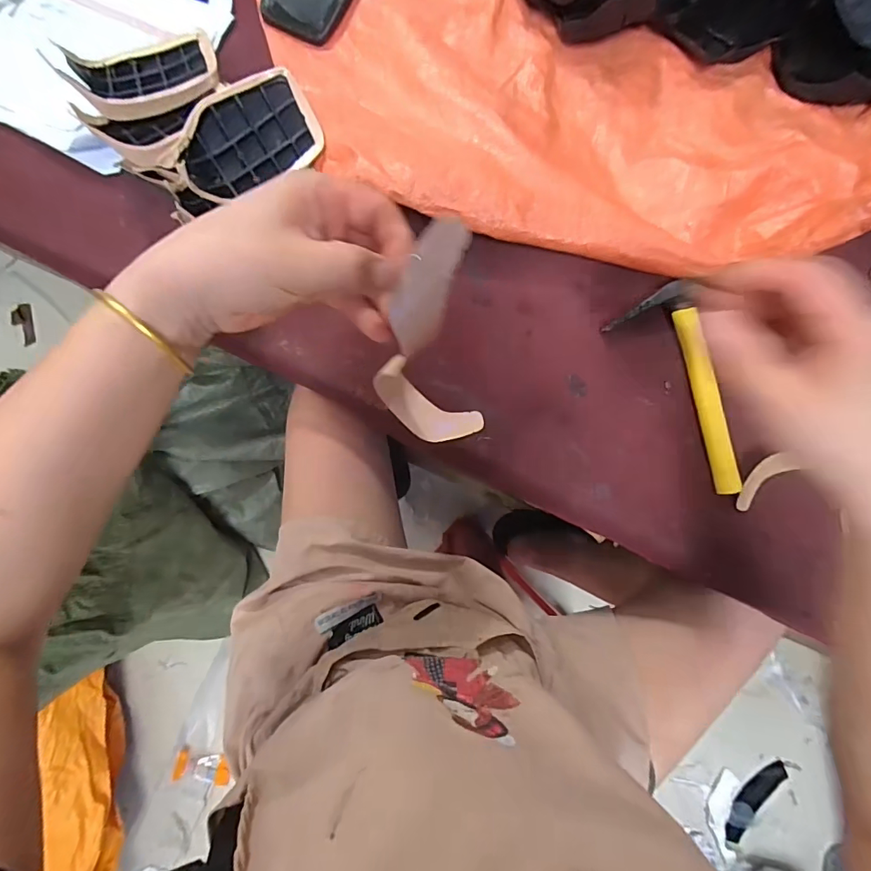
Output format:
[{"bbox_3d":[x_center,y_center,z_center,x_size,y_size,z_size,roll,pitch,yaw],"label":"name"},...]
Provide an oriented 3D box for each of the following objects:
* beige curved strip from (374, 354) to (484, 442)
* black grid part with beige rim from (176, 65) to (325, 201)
[{"bbox_3d":[-0.009,-0.026,0.427,0.100,0.022,0.047,35,85,4],"label":"beige curved strip"},{"bbox_3d":[-0.160,-0.255,0.400,0.116,0.035,0.073,-26,87,-1],"label":"black grid part with beige rim"}]

